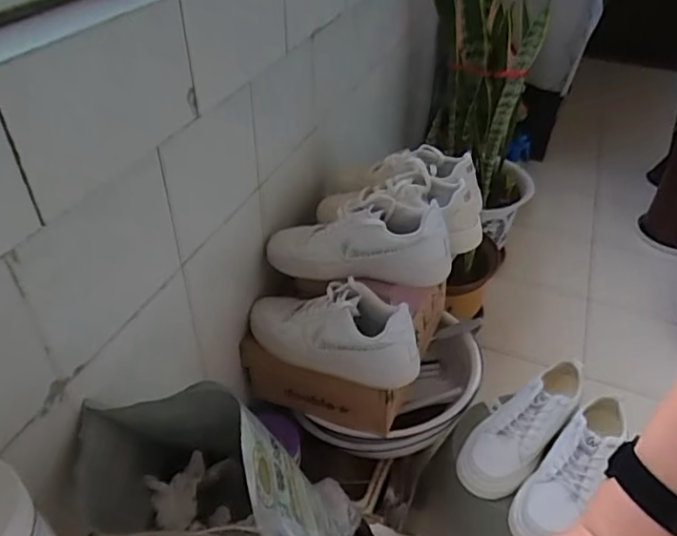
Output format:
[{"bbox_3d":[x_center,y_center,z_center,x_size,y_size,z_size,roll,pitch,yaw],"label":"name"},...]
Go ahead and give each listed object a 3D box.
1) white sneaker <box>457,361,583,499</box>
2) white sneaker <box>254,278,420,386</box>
[{"bbox_3d":[0.310,0.247,0.941,0.100,0.080,0.295,31,47,31],"label":"white sneaker"},{"bbox_3d":[-0.015,0.089,0.844,0.275,0.114,0.096,10,37,31],"label":"white sneaker"}]

